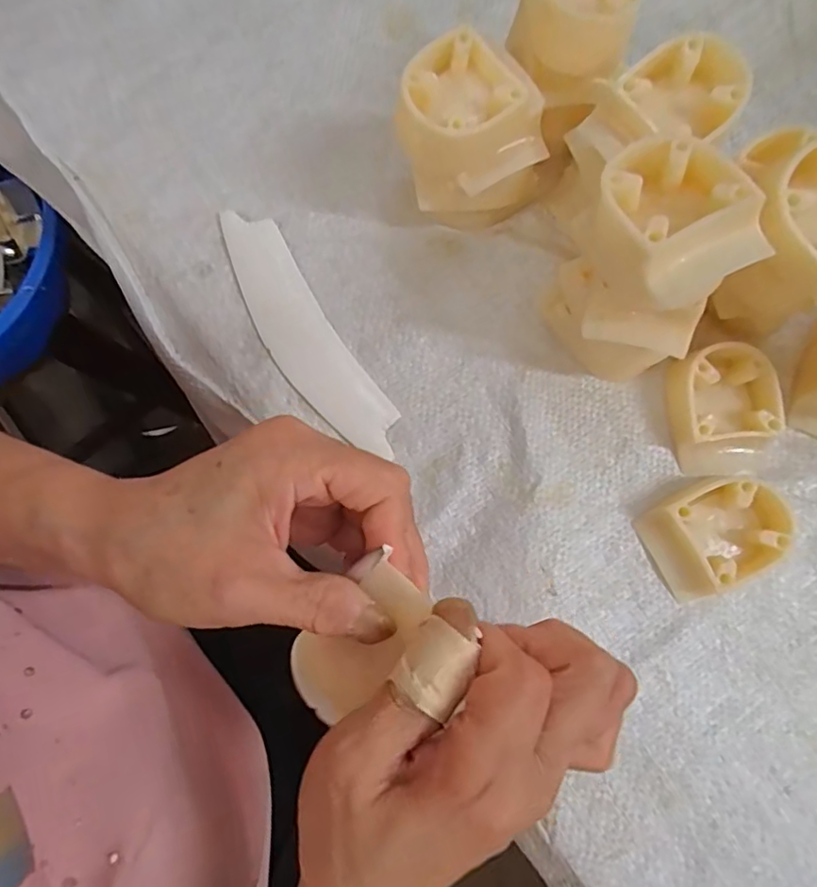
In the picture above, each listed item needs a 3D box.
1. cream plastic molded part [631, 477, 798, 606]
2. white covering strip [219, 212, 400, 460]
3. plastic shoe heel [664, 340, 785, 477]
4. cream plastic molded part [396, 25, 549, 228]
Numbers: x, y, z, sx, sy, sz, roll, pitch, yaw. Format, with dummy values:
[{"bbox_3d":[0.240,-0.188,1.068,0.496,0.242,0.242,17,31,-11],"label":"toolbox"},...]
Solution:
[{"bbox_3d":[0.144,0.044,0.268,0.056,0.025,0.049,-22,78,-5],"label":"cream plastic molded part"},{"bbox_3d":[-0.056,-0.056,0.301,0.037,0.008,0.148,-34,80,7],"label":"white covering strip"},{"bbox_3d":[0.154,-0.016,0.283,0.048,0.022,0.060,-16,78,-4],"label":"plastic shoe heel"},{"bbox_3d":[0.030,-0.144,0.279,0.073,0.079,0.052,-4,77,-1],"label":"cream plastic molded part"}]

